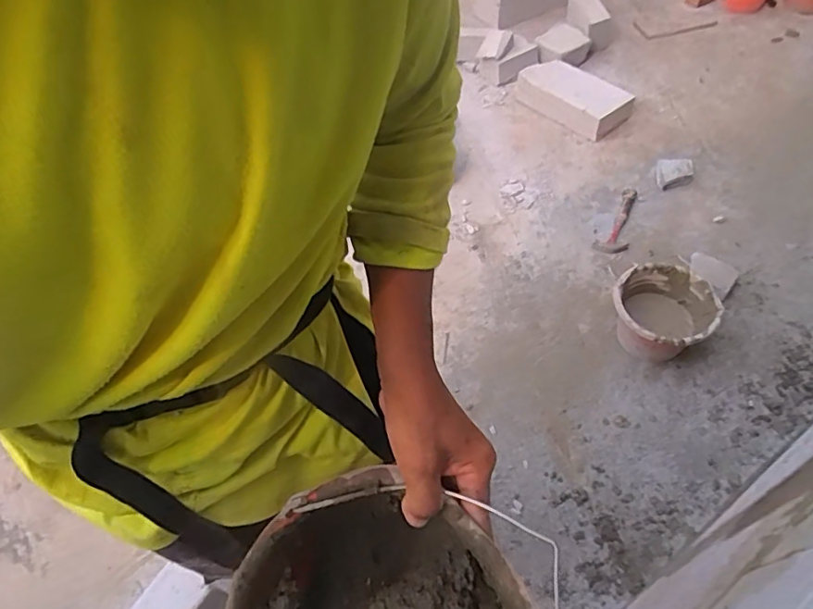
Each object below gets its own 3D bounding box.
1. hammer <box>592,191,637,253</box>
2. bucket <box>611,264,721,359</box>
[{"bbox_3d":[0.674,-0.257,1.666,0.093,0.023,0.284,26,58,22],"label":"hammer"},{"bbox_3d":[0.634,0.030,1.362,0.237,0.155,0.236,-2,52,2],"label":"bucket"}]

